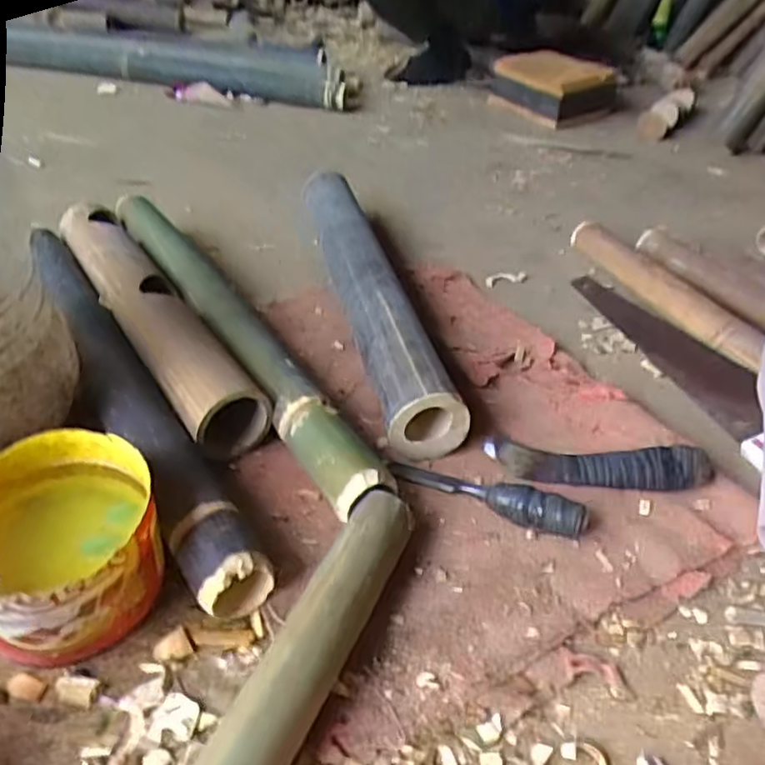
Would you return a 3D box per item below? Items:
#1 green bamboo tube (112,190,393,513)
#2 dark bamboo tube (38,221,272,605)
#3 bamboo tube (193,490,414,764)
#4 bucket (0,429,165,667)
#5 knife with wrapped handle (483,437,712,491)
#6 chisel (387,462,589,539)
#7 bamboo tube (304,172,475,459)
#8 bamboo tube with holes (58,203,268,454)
[{"bbox_3d":[-0.186,-0.069,0.783,0.054,0.061,0.638,-19,45,-29],"label":"green bamboo tube"},{"bbox_3d":[-0.286,-0.009,0.696,0.073,0.068,0.622,-20,45,-30],"label":"dark bamboo tube"},{"bbox_3d":[-0.048,0.187,0.494,0.064,0.057,0.254,19,41,16],"label":"bamboo tube"},{"bbox_3d":[-0.255,0.127,0.518,0.148,0.094,0.155,3,39,-3],"label":"bucket"},{"bbox_3d":[0.215,0.083,0.670,0.214,0.033,0.044,2,38,14],"label":"knife with wrapped handle"},{"bbox_3d":[0.097,0.100,0.625,0.192,0.038,0.028,21,42,18],"label":"chisel"},{"bbox_3d":[-0.022,-0.138,0.873,0.085,0.085,0.602,-6,41,-14],"label":"bamboo tube"},{"bbox_3d":[-0.280,-0.093,0.786,0.081,0.073,0.499,-21,46,-29],"label":"bamboo tube with holes"}]

